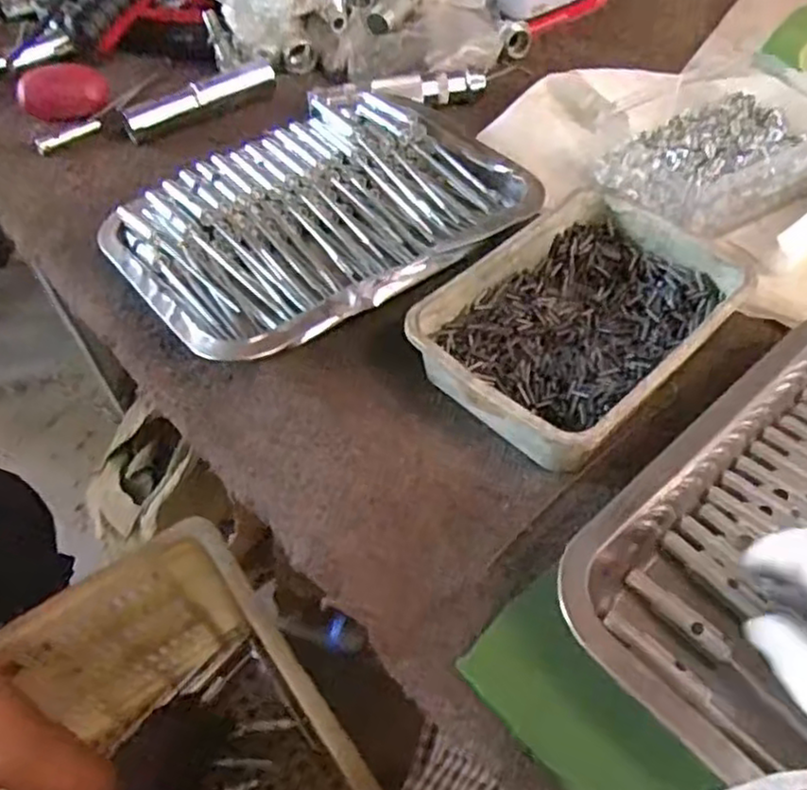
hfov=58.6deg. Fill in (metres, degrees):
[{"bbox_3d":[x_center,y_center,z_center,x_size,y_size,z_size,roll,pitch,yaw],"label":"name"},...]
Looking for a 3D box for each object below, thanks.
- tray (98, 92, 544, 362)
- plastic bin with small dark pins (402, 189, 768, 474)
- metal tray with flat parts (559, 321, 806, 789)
[{"bbox_3d":[-0.051,-0.117,0.472,0.252,0.041,0.178,-36,59,-20],"label":"tray"},{"bbox_3d":[0.106,-0.051,0.413,0.126,0.034,0.196,37,64,27],"label":"plastic bin with small dark pins"},{"bbox_3d":[0.215,0.069,0.323,0.264,0.037,0.192,-39,60,-22],"label":"metal tray with flat parts"}]

